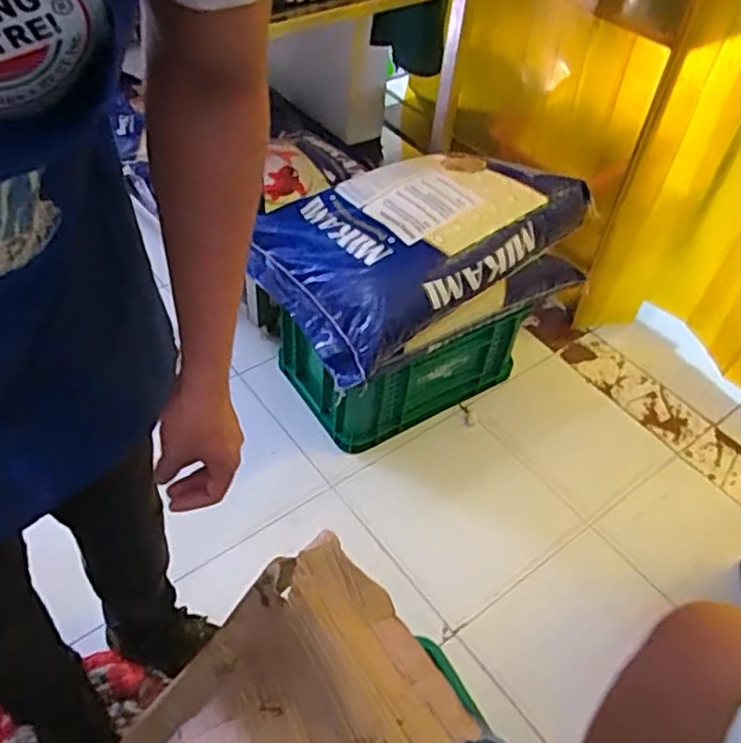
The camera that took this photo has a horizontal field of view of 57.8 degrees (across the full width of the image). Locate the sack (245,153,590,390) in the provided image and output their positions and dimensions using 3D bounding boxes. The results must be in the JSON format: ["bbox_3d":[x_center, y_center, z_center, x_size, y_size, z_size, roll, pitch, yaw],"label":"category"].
[{"bbox_3d":[0.076,-0.279,1.328,0.603,0.130,0.390,-38,65,-13],"label":"sack"}]

